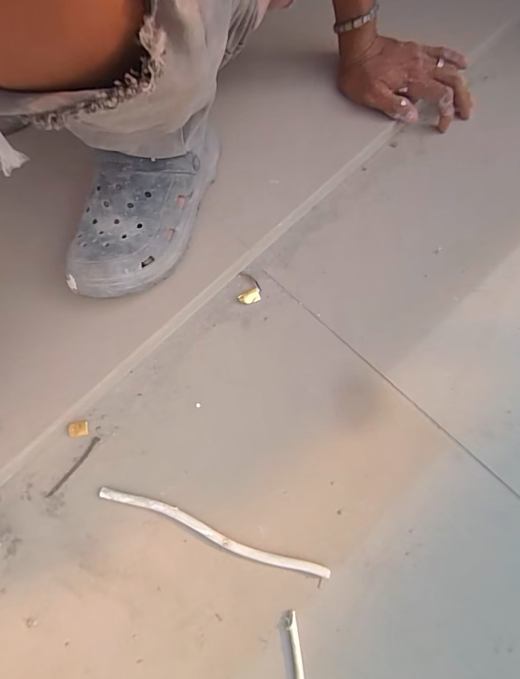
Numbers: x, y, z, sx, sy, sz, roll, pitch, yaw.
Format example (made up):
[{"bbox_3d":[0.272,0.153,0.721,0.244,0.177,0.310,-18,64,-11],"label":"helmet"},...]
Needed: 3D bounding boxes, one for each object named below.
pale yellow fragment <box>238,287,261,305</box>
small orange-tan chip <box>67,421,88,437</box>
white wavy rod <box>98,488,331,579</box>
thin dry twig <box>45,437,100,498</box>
[{"bbox_3d":[-0.013,-0.050,0.447,0.025,0.007,0.015,-16,70,0],"label":"pale yellow fragment"},{"bbox_3d":[-0.197,0.097,0.416,0.019,0.007,0.014,-11,70,2],"label":"small orange-tan chip"},{"bbox_3d":[-0.049,0.186,0.373,0.234,0.008,0.016,18,76,7],"label":"white wavy rod"},{"bbox_3d":[-0.197,0.135,0.405,0.008,0.004,0.075,34,77,16],"label":"thin dry twig"}]

